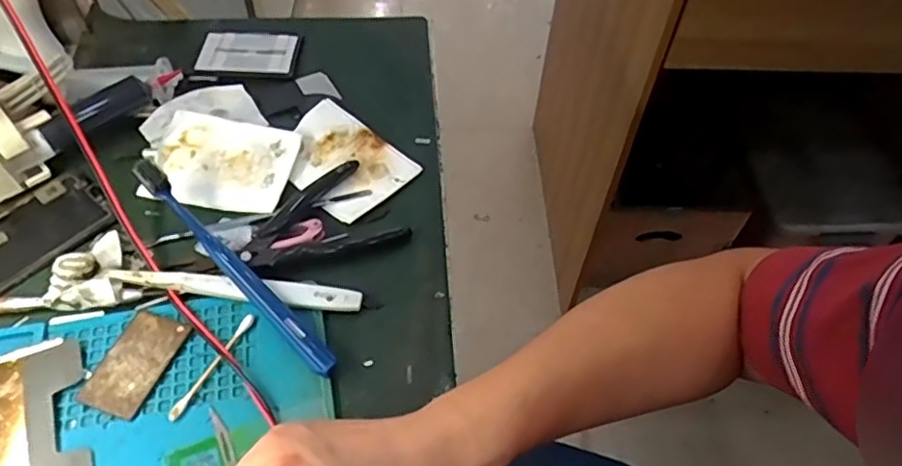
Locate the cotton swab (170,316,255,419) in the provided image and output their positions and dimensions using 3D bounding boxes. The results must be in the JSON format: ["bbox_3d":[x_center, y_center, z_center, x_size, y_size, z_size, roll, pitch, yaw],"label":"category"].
[{"bbox_3d":[-0.137,0.076,0.357,0.006,0.005,0.071,23,55,14],"label":"cotton swab"}]

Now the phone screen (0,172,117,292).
[{"bbox_3d":[-0.295,0.010,0.406,0.063,0.005,0.133,35,60,20],"label":"phone screen"}]

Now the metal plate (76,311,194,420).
[{"bbox_3d":[-0.182,0.073,0.357,0.036,0.004,0.061,16,53,9],"label":"metal plate"}]

